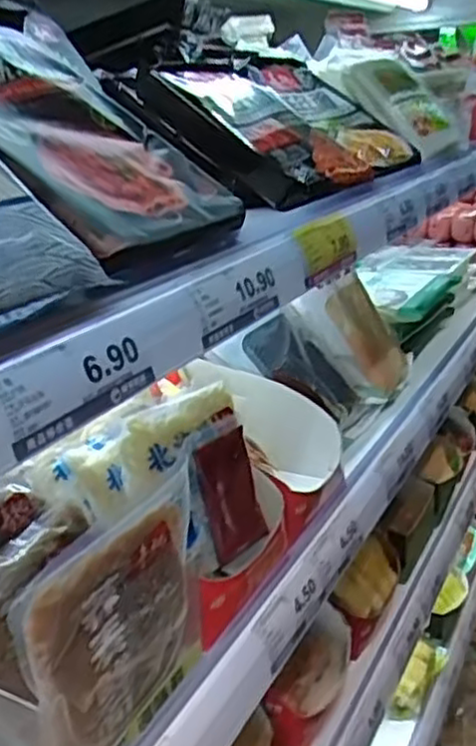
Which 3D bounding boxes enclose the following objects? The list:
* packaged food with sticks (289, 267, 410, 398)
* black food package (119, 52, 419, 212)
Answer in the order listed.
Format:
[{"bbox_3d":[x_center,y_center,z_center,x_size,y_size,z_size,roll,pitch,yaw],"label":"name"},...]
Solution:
[{"bbox_3d":[0.138,-0.045,0.835,0.026,0.146,0.144,-38,4,47],"label":"packaged food with sticks"},{"bbox_3d":[0.051,-0.231,0.677,0.188,0.038,0.278,39,38,15],"label":"black food package"}]

